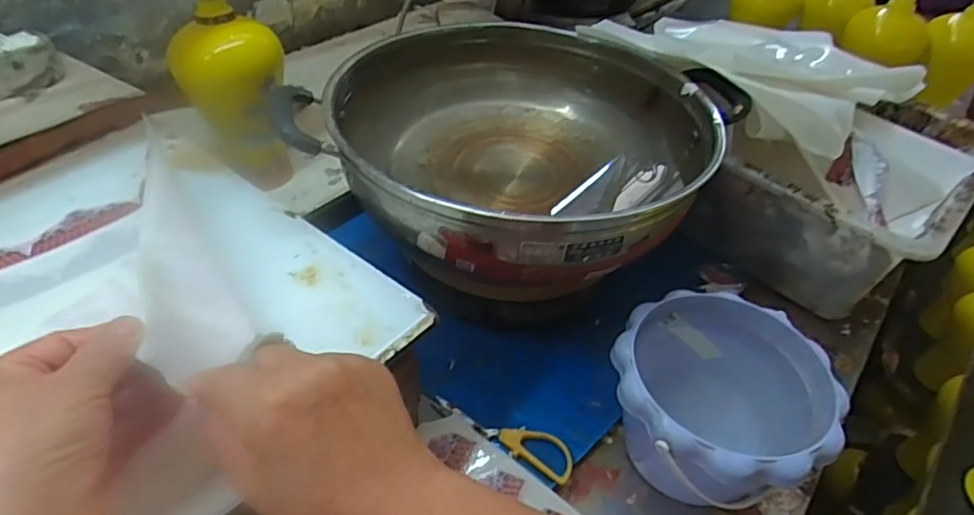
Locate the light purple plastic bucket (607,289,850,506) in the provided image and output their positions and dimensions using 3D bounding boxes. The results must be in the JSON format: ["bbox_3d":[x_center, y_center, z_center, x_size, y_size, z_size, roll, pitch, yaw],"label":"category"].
[{"bbox_3d":[0.168,0.121,0.464,0.148,0.118,0.149,5,44,-5],"label":"light purple plastic bucket"}]

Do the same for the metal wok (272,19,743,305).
[{"bbox_3d":[0.031,-0.104,0.549,0.319,0.093,0.315,5,44,-5],"label":"metal wok"}]

